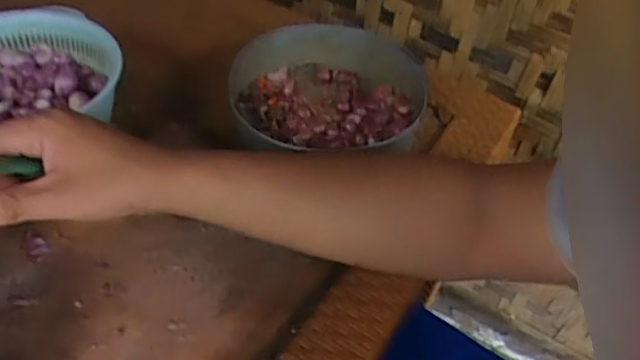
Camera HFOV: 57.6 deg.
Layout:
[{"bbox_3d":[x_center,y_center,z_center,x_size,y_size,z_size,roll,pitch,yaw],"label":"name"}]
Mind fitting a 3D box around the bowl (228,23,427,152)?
[{"bbox_3d":[0.007,-0.108,0.622,0.202,0.061,0.201,3,47,-4],"label":"bowl"}]

